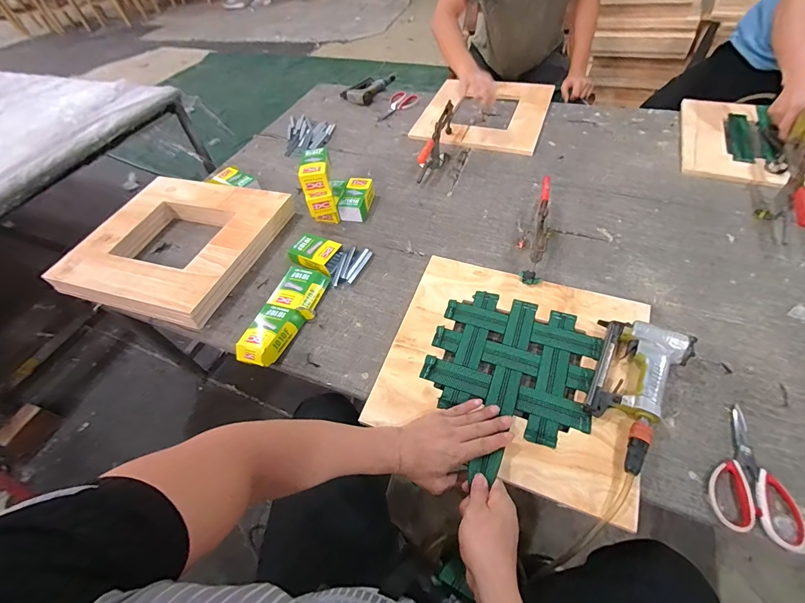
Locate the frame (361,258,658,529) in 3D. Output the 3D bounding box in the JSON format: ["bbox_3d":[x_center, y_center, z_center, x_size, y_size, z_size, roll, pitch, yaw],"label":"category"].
[{"bbox_3d":[0.184,0.102,0.637,0.405,0.020,0.394,15,55,16],"label":"frame"}]

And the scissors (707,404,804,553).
[{"bbox_3d":[0.497,0.237,0.510,0.102,0.013,0.186,16,56,17],"label":"scissors"}]

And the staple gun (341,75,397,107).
[{"bbox_3d":[-0.141,-0.849,1.408,0.141,0.039,0.247,17,56,18],"label":"staple gun"}]

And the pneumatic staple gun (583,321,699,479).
[{"bbox_3d":[0.370,0.145,0.568,0.131,0.058,0.246,18,57,19],"label":"pneumatic staple gun"}]

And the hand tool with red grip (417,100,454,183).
[{"bbox_3d":[0.111,-0.475,1.056,0.046,0.108,0.273,17,56,18],"label":"hand tool with red grip"}]

